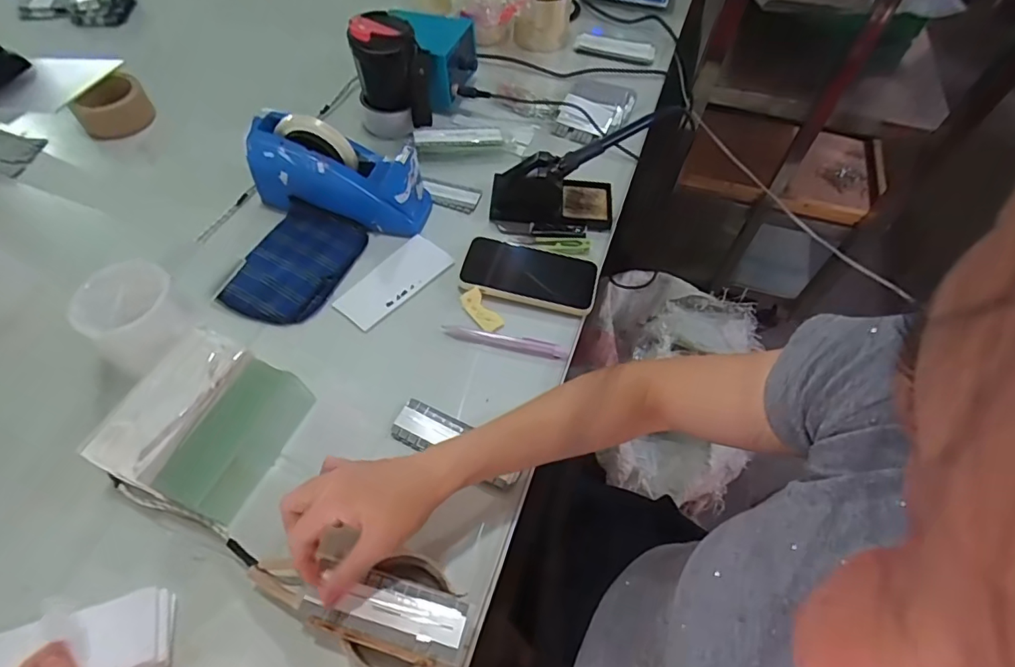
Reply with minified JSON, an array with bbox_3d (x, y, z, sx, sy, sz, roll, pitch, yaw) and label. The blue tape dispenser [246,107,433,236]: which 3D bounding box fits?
[{"bbox_3d":[-0.204,-0.191,0.653,0.219,0.126,0.065,18,56,-7],"label":"blue tape dispenser"}]

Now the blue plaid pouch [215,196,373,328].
[{"bbox_3d":[-0.251,-0.087,0.625,0.108,0.019,0.161,19,58,9],"label":"blue plaid pouch"}]

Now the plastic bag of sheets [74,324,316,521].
[{"bbox_3d":[-0.283,0.083,0.498,0.132,0.064,0.141,19,58,9],"label":"plastic bag of sheets"}]

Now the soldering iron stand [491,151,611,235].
[{"bbox_3d":[0.060,-0.183,0.679,0.160,0.068,0.092,0,57,-4],"label":"soldering iron stand"}]

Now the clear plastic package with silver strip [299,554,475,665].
[{"bbox_3d":[-0.093,0.213,0.413,0.124,0.008,0.045,14,57,9],"label":"clear plastic package with silver strip"}]

